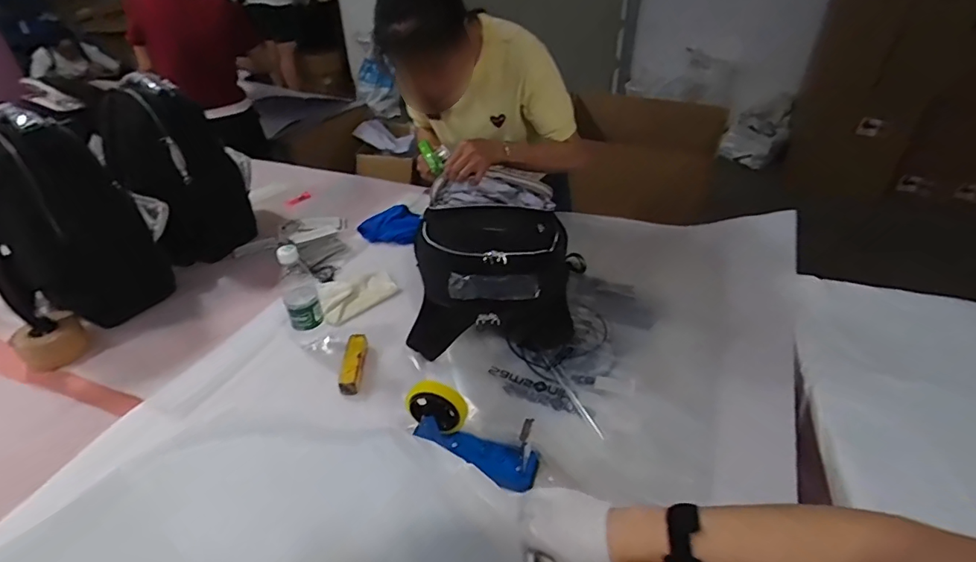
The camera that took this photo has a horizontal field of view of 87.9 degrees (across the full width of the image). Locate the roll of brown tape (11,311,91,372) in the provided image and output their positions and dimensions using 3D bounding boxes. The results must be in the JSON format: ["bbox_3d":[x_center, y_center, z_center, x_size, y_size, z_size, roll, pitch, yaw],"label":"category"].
[{"bbox_3d":[-0.880,0.119,1.020,0.118,0.064,0.108,0,38,0],"label":"roll of brown tape"}]

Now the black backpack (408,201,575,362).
[{"bbox_3d":[0.012,-0.014,1.006,0.303,0.239,0.278,1,38,1],"label":"black backpack"}]

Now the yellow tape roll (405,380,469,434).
[{"bbox_3d":[-0.076,0.189,0.757,0.095,0.089,0.027,9,38,13],"label":"yellow tape roll"}]

